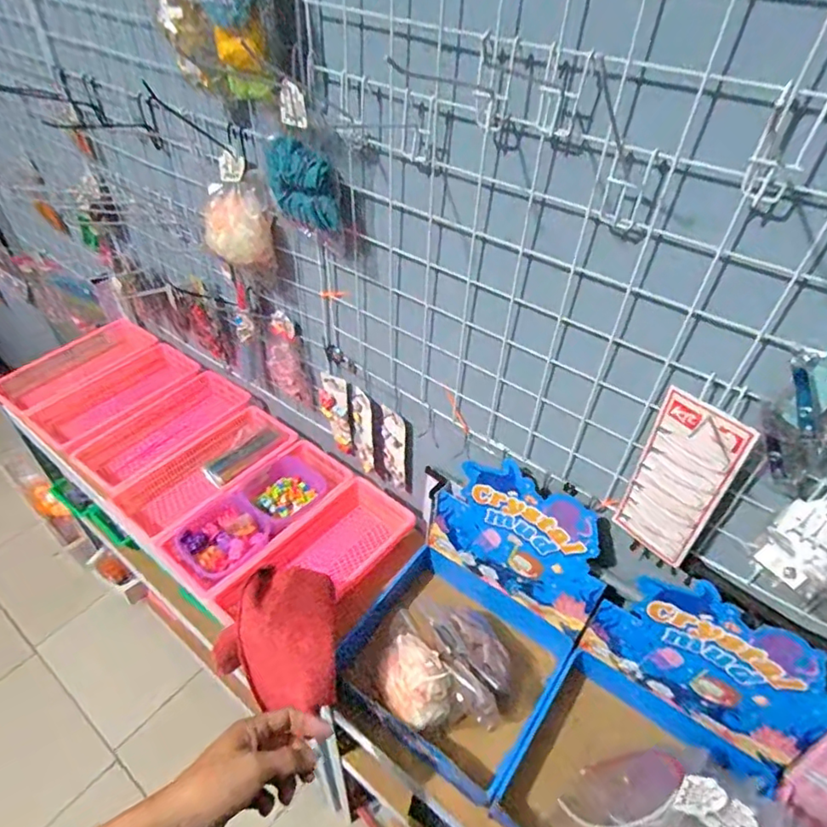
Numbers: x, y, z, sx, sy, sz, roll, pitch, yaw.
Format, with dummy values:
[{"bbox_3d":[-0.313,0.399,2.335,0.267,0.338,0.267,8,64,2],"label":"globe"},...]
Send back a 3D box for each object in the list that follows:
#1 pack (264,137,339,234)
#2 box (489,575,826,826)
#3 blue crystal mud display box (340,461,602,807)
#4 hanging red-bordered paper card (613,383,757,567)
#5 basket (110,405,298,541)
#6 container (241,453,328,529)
[{"bbox_3d":[-0.134,-0.267,0.634,0.104,0.092,0.021,28,49,24],"label":"pack"},{"bbox_3d":[0.265,0.363,0.577,0.242,0.255,0.249,30,50,25],"label":"box"},{"bbox_3d":[0.071,0.258,0.688,0.249,0.260,0.271,29,49,25],"label":"blue crystal mud display box"},{"bbox_3d":[0.270,0.072,0.556,0.013,0.196,0.085,-30,53,-30],"label":"hanging red-bordered paper card"},{"bbox_3d":[-0.355,0.103,0.954,0.149,0.058,0.287,30,50,25],"label":"basket"},{"bbox_3d":[-0.212,0.134,0.917,0.120,0.037,0.125,33,51,28],"label":"container"}]

